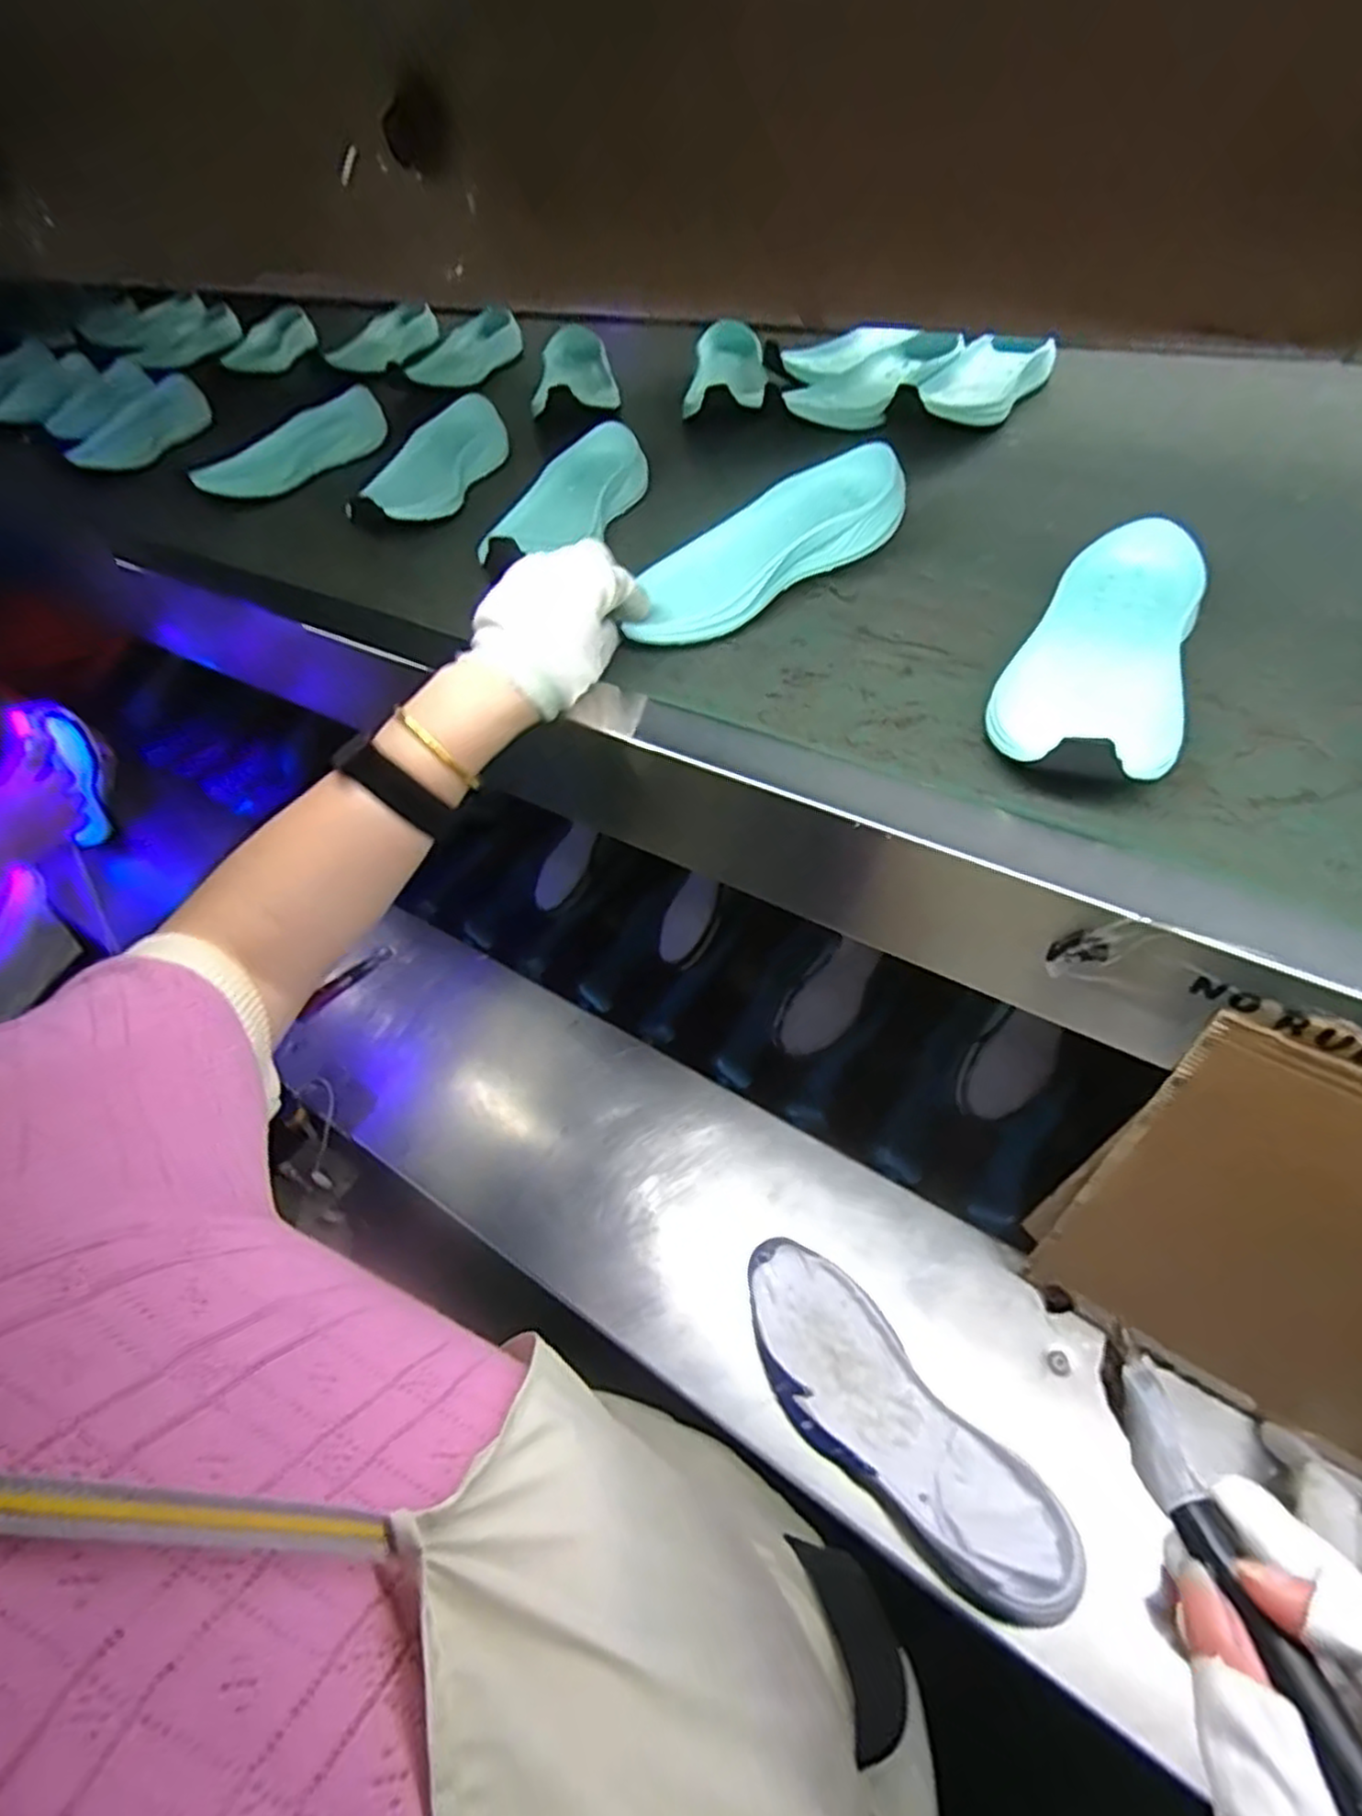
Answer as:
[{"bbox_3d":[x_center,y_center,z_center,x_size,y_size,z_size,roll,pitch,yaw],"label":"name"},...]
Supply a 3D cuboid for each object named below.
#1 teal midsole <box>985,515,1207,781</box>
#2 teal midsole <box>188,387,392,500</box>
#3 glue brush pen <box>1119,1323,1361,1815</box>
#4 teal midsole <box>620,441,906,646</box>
[{"bbox_3d":[0.227,-0.136,0.394,0.090,0.048,0.208,20,57,18],"label":"teal midsole"},{"bbox_3d":[-0.402,-0.473,0.770,0.076,0.054,0.209,36,63,27],"label":"teal midsole"},{"bbox_3d":[0.164,0.206,0.197,0.012,0.019,0.163,-8,33,-2],"label":"glue brush pen"},{"bbox_3d":[0.052,-0.240,0.500,0.197,0.040,0.077,-32,56,1],"label":"teal midsole"}]

